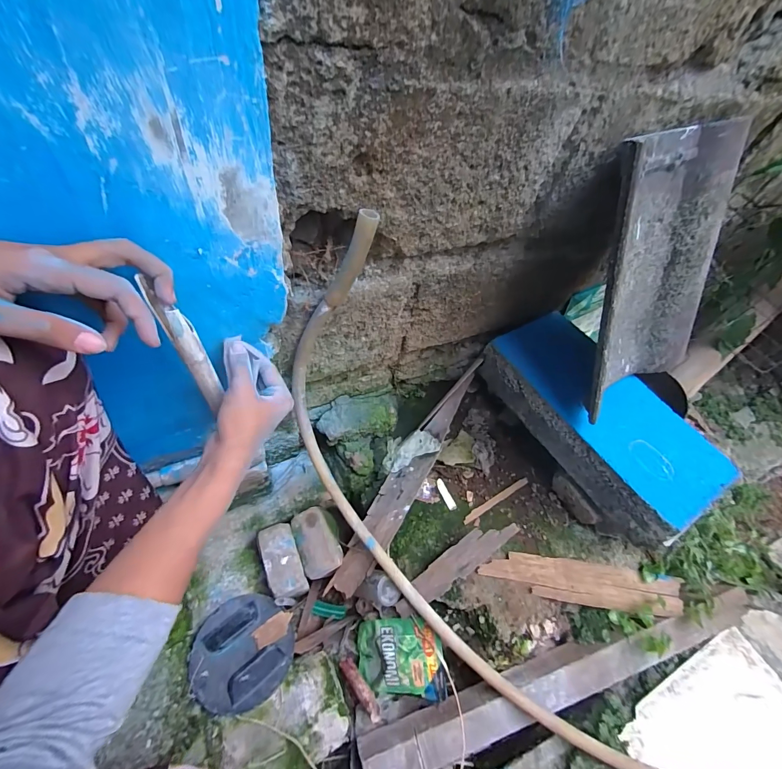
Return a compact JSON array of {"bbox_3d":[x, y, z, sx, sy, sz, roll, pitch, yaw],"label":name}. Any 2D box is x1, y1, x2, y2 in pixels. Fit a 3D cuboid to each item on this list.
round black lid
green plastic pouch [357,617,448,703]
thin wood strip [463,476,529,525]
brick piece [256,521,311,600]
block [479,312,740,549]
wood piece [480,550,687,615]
[{"bbox_3d":[-0.218,0.391,0.528,0.134,0.020,0.137,-6,57,-15],"label":"round black lid"},{"bbox_3d":[0.009,0.440,0.578,0.154,0.030,0.102,-17,57,25],"label":"green plastic pouch"},{"bbox_3d":[0.197,0.215,0.669,0.156,0.004,0.014,-23,62,-24],"label":"thin wood strip"},{"bbox_3d":[-0.181,0.294,0.595,0.054,0.032,0.114,-16,60,-21],"label":"brick piece"},{"bbox_3d":[0.365,0.054,0.653,0.193,0.101,0.404,-23,63,-25],"label":"block"},{"bbox_3d":[0.315,0.326,0.591,0.329,0.015,0.064,12,54,-3],"label":"wood piece"}]

